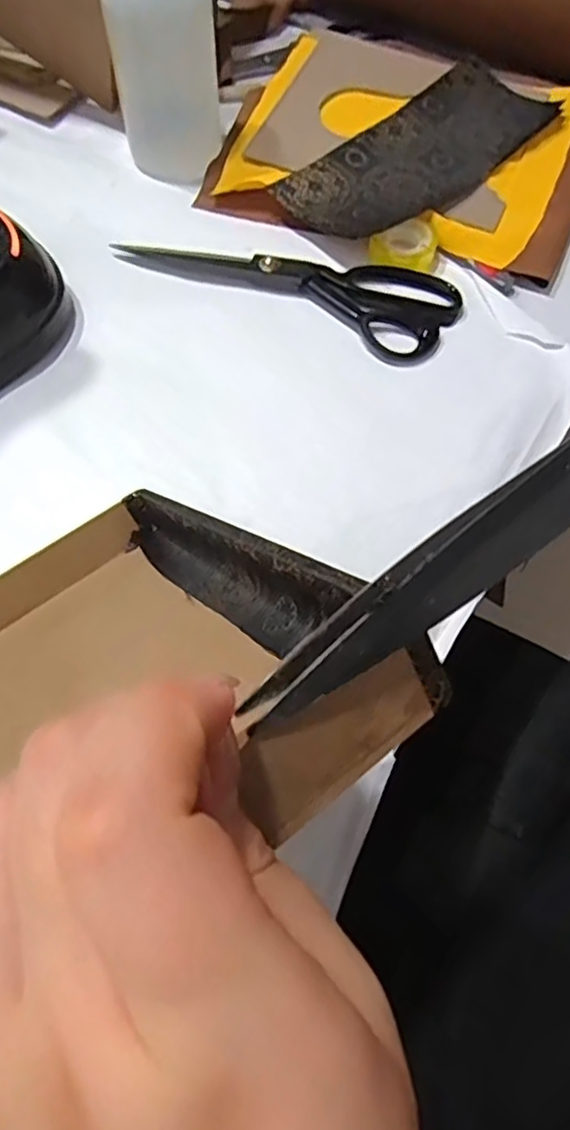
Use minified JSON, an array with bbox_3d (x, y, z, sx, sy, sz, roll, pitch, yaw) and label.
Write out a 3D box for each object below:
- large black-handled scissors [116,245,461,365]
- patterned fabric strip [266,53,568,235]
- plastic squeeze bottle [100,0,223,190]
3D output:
[{"bbox_3d":[-0.001,-0.206,0.480,0.248,0.011,0.080,18,65,7],"label":"large black-handled scissors"},{"bbox_3d":[0.109,-0.329,0.529,0.242,0.011,0.101,-40,75,-16],"label":"patterned fabric strip"},{"bbox_3d":[-0.088,-0.379,0.473,0.060,0.167,0.066,32,67,13],"label":"plastic squeeze bottle"}]

